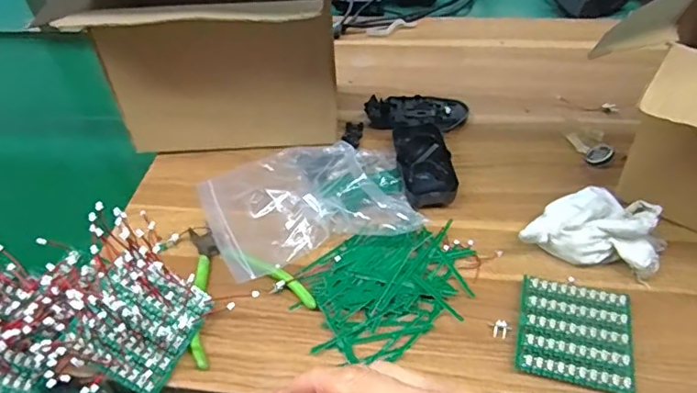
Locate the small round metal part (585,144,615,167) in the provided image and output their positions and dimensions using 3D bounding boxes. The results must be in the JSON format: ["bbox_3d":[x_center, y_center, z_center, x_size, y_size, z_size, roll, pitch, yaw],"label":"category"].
[{"bbox_3d":[0.259,-0.042,0.565,0.028,0.009,0.024,-45,35,7],"label":"small round metal part"}]

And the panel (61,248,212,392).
[{"bbox_3d":[-0.158,0.096,0.420,0.081,0.010,0.085,39,58,-18],"label":"panel"}]

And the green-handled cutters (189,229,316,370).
[{"bbox_3d":[-0.107,0.066,0.479,0.104,0.026,0.136,-25,48,-19],"label":"green-handled cutters"}]

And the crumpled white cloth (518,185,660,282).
[{"bbox_3d":[0.213,0.022,0.477,0.117,0.057,0.073,8,47,13],"label":"crumpled white cloth"}]

